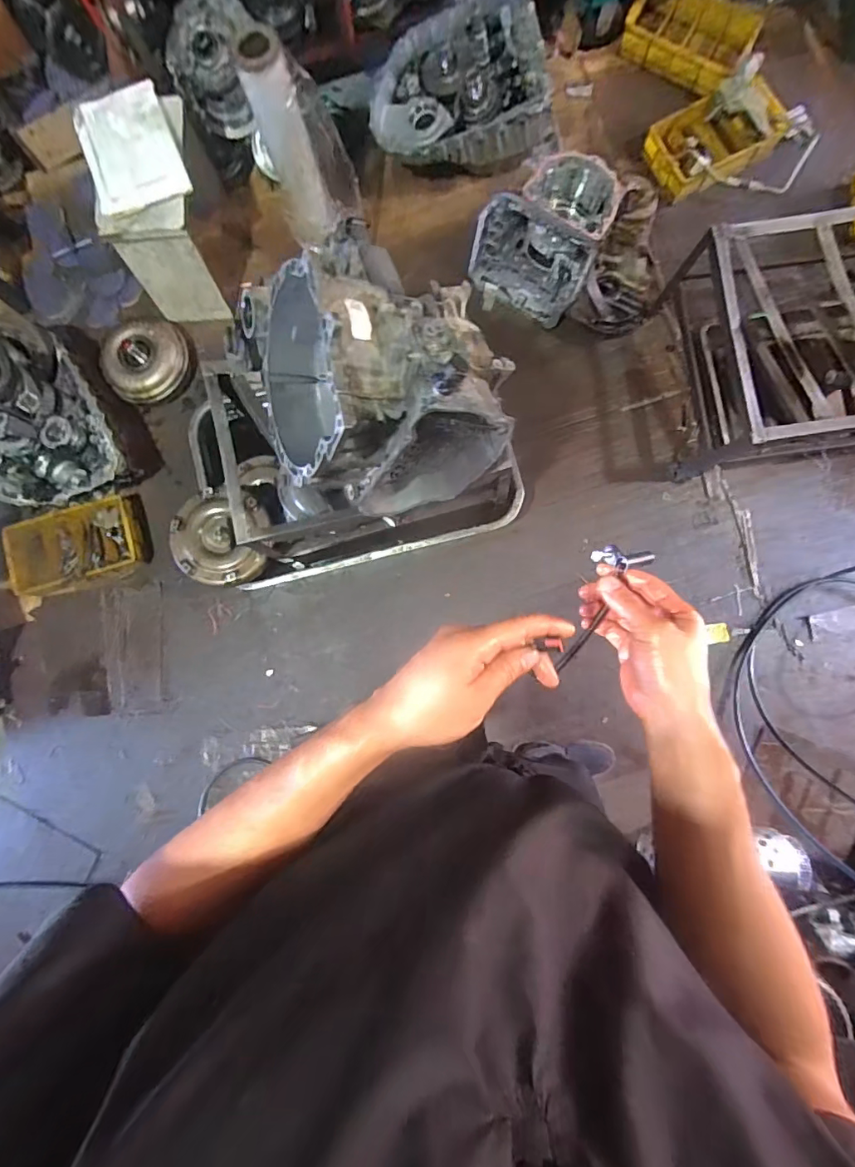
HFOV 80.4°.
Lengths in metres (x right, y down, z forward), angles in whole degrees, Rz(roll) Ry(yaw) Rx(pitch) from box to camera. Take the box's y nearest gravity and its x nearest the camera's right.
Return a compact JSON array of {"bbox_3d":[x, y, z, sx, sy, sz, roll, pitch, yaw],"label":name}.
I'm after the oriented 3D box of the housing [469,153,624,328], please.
[{"bbox_3d":[0.309,-0.936,1.355,0.325,0.236,0.336,22,86,8],"label":"housing"}]

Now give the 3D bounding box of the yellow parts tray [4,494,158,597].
[{"bbox_3d":[-0.981,-0.107,1.434,0.377,0.102,0.219,-15,84,1],"label":"yellow parts tray"}]

